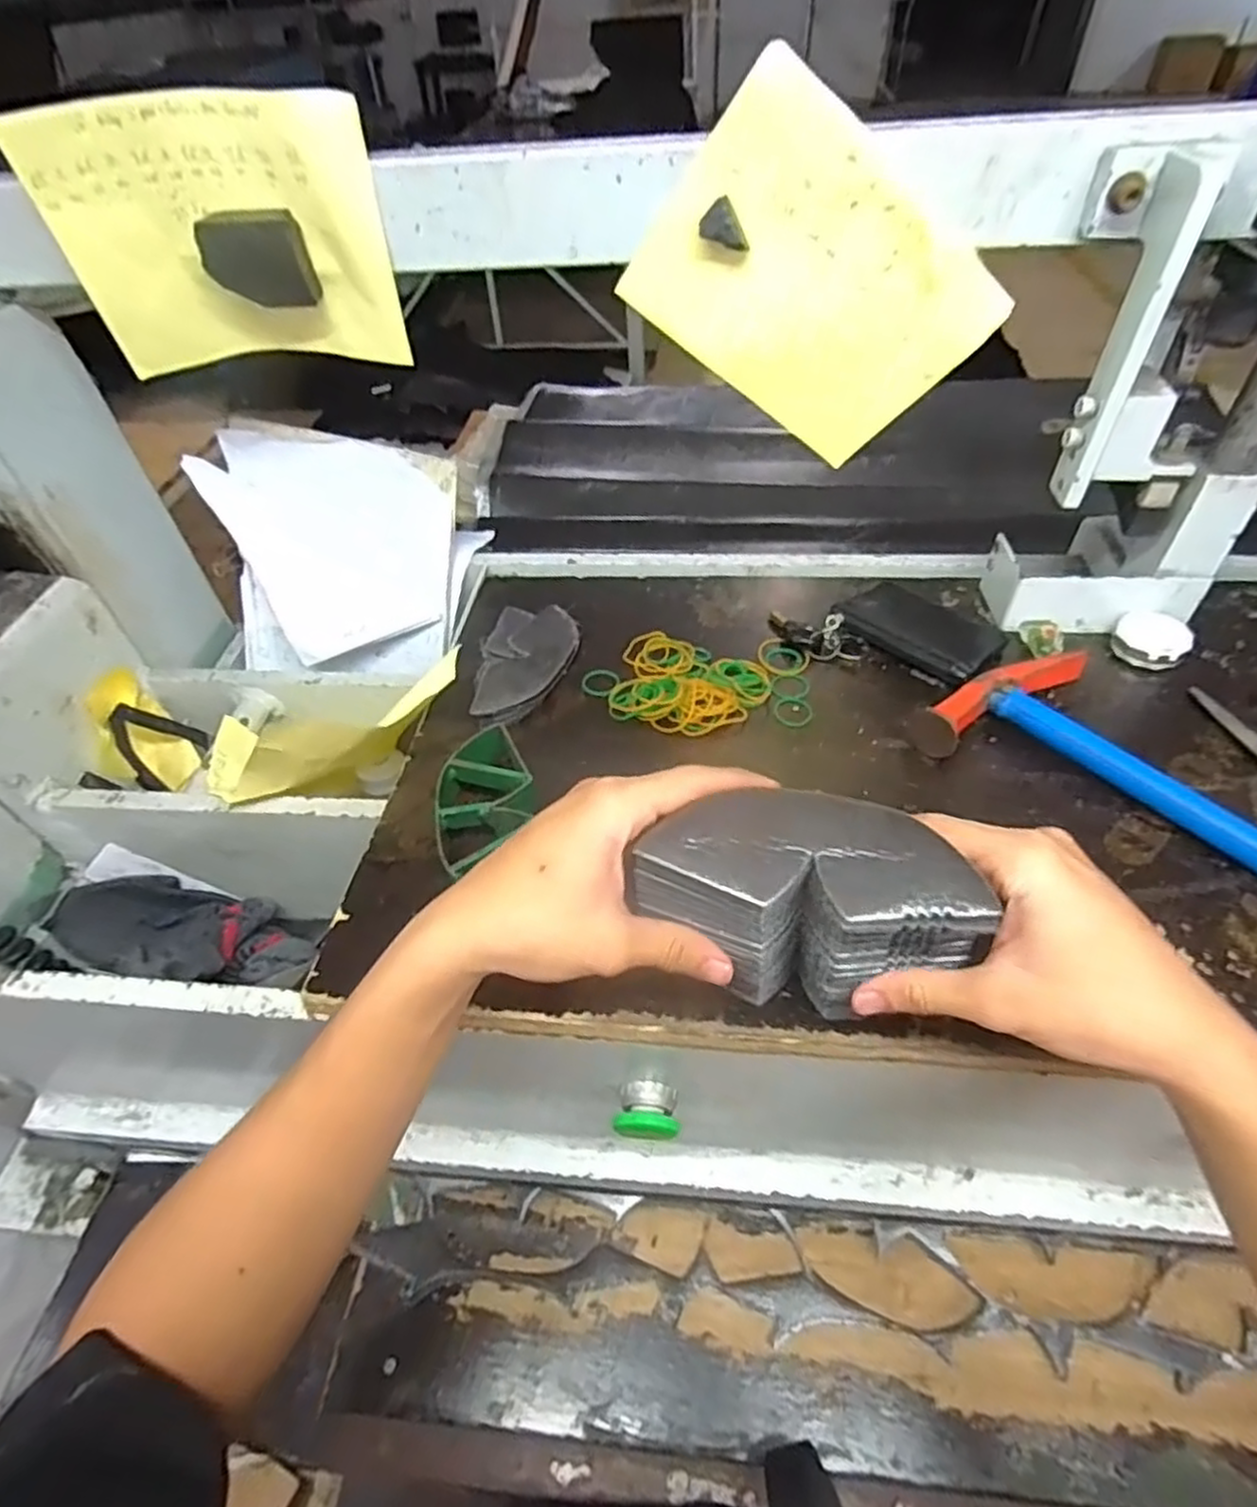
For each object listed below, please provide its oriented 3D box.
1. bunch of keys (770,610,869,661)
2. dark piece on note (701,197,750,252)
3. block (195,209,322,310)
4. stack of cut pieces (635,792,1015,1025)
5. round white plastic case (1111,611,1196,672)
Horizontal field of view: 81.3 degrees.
[{"bbox_3d":[0.144,-0.092,0.563,0.078,0.020,0.034,34,64,20],"label":"bunch of keys"},{"bbox_3d":[0.059,-0.320,0.445,0.030,0.026,0.016,4,58,3],"label":"dark piece on note"},{"bbox_3d":[-0.244,-0.323,0.481,0.068,0.055,0.018,12,59,9],"label":"block"},{"bbox_3d":[0.076,0.070,0.335,0.141,0.104,0.060,14,59,10],"label":"stack of cut pieces"},{"bbox_3d":[0.376,-0.082,0.526,0.039,0.019,0.047,-37,64,-20],"label":"round white plastic case"}]

